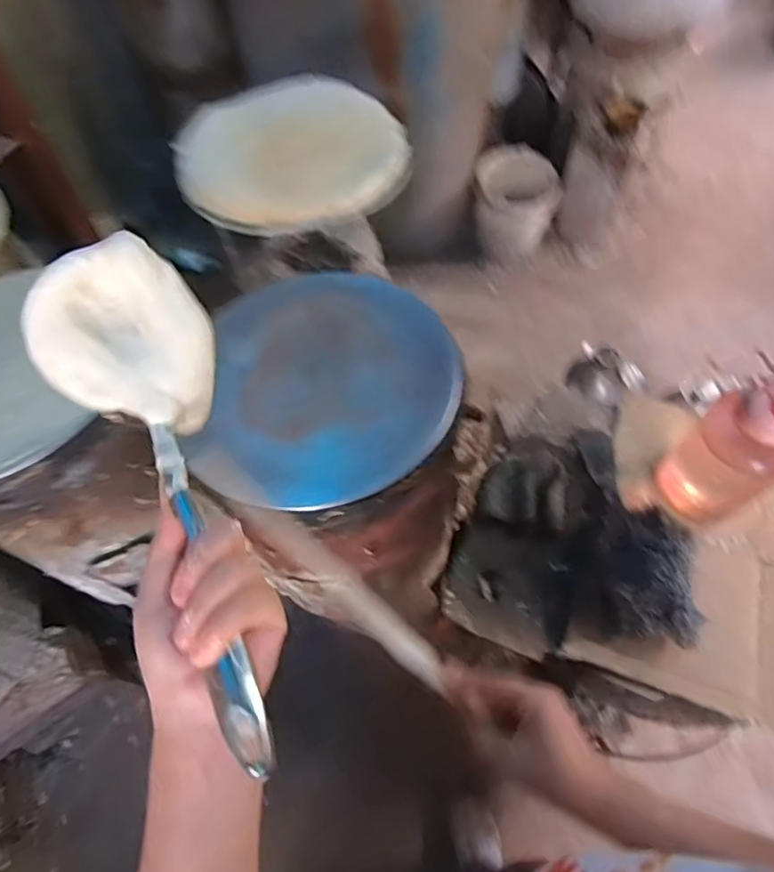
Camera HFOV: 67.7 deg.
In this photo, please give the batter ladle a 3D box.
[{"bbox_3d":[-0.132,0.033,0.360,0.106,0.106,0.327,-22,67,-11],"label":"batter ladle"}]

